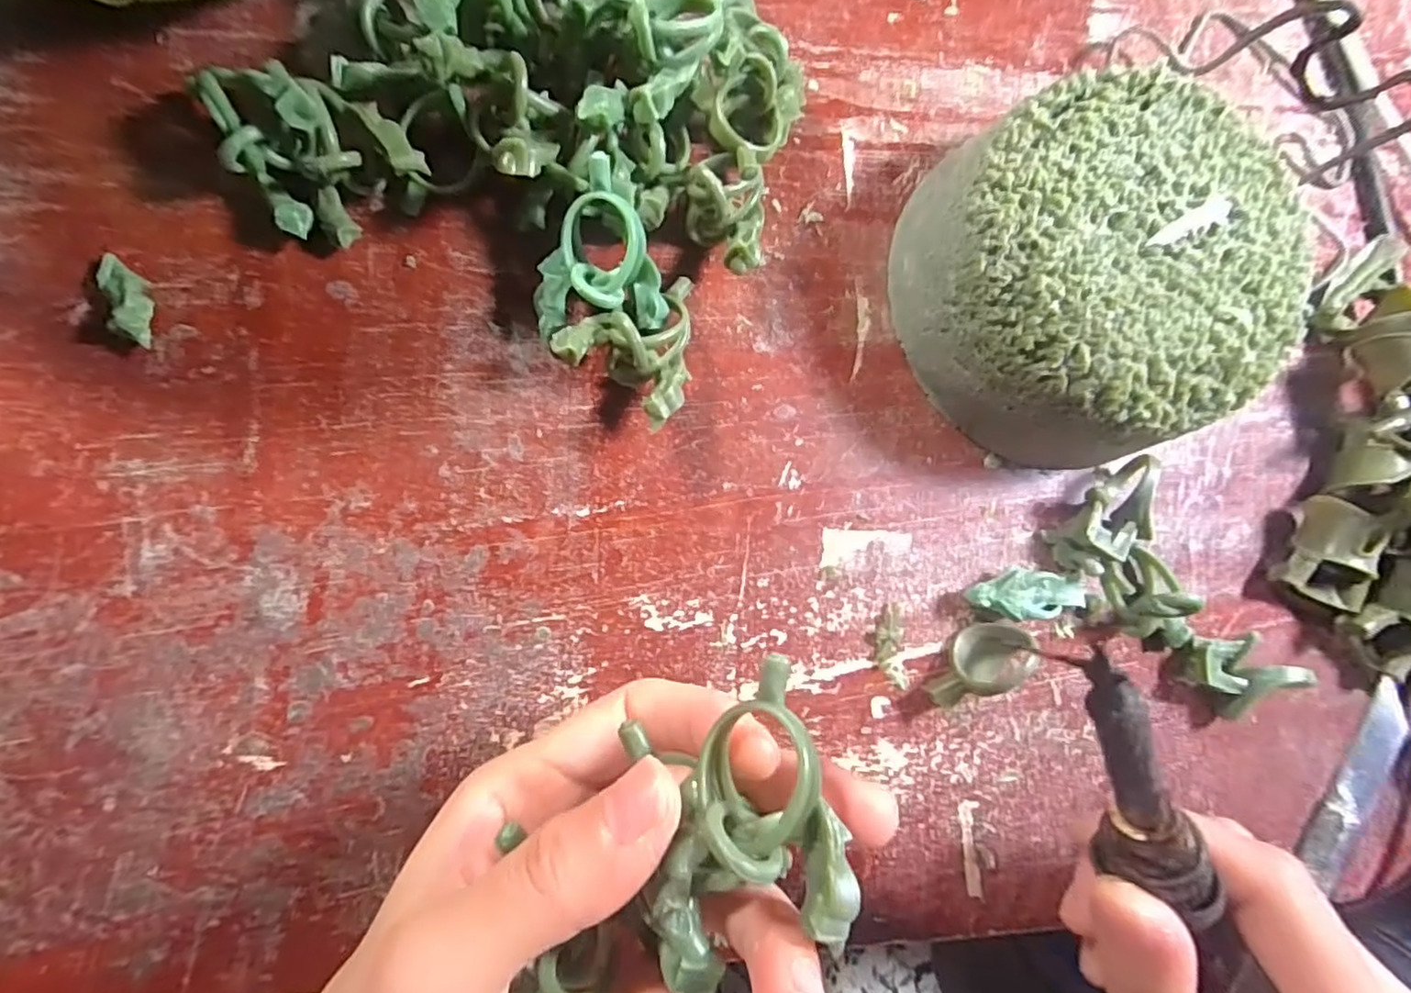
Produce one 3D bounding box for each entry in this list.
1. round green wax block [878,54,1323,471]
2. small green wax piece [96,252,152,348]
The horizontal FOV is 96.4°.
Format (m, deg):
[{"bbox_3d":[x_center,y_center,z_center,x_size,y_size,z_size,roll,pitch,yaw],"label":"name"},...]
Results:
[{"bbox_3d":[0.114,-0.065,0.188,0.098,0.047,0.097,0,87,-8],"label":"round green wax block"},{"bbox_3d":[-0.152,-0.052,0.165,0.009,0.009,0.026,-26,91,-9],"label":"small green wax piece"}]

